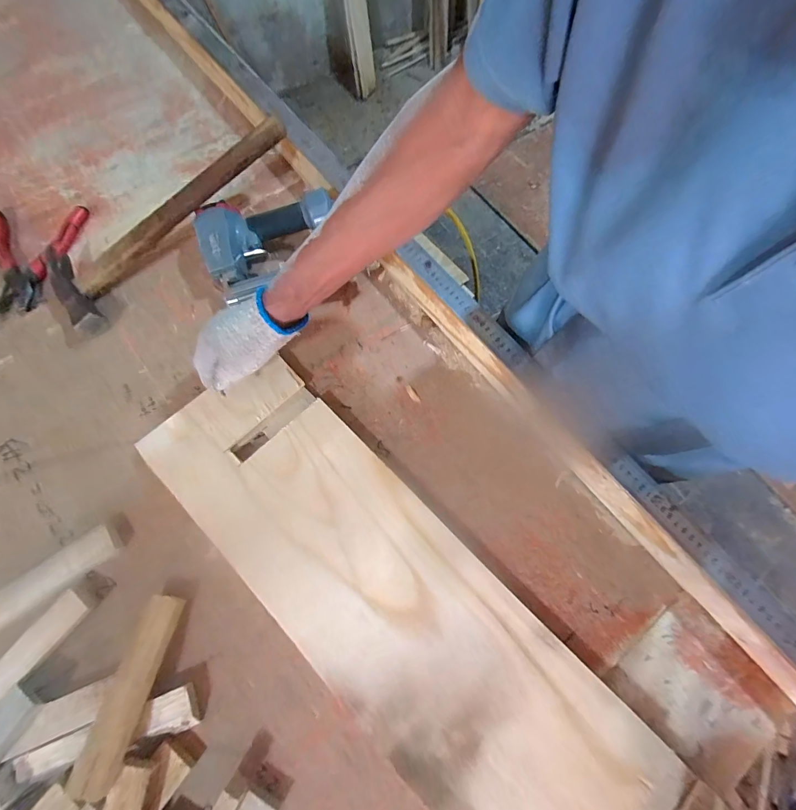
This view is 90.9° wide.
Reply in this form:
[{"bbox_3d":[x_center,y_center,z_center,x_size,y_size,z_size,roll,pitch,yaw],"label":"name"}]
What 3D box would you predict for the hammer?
[{"bbox_3d":[-0.310,-0.265,0.540,0.374,0.047,0.106,-41,76,-2],"label":"hammer"}]

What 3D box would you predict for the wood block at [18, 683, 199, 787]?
[{"bbox_3d":[-0.282,0.321,0.382,0.166,0.022,0.037,-16,71,-8],"label":"wood block"}]

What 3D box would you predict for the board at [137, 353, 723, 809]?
[{"bbox_3d":[0.011,0.226,0.417,0.692,0.023,0.194,43,74,13],"label":"board"}]

